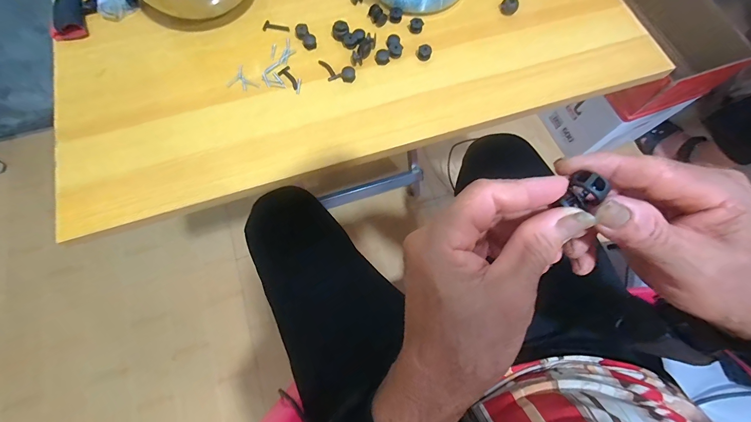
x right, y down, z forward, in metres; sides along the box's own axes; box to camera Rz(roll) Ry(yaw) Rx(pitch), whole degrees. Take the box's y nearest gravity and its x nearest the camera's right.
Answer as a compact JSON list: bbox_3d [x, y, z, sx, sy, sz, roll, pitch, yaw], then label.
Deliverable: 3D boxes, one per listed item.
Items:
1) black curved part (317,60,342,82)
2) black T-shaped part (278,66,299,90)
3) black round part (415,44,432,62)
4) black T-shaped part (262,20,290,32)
[{"bbox_3d":[-0.046,-0.142,0.325,0.013,0.004,0.027,-26,74,-8],"label":"black curved part"},{"bbox_3d":[-0.083,-0.131,0.320,0.013,0.004,0.027,-41,77,-12],"label":"black T-shaped part"},{"bbox_3d":[0.049,-0.161,0.331,0.015,0.013,0.011,17,73,5],"label":"black round part"},{"bbox_3d":[-0.104,-0.195,0.343,0.028,0.004,0.014,2,72,0],"label":"black T-shaped part"}]

